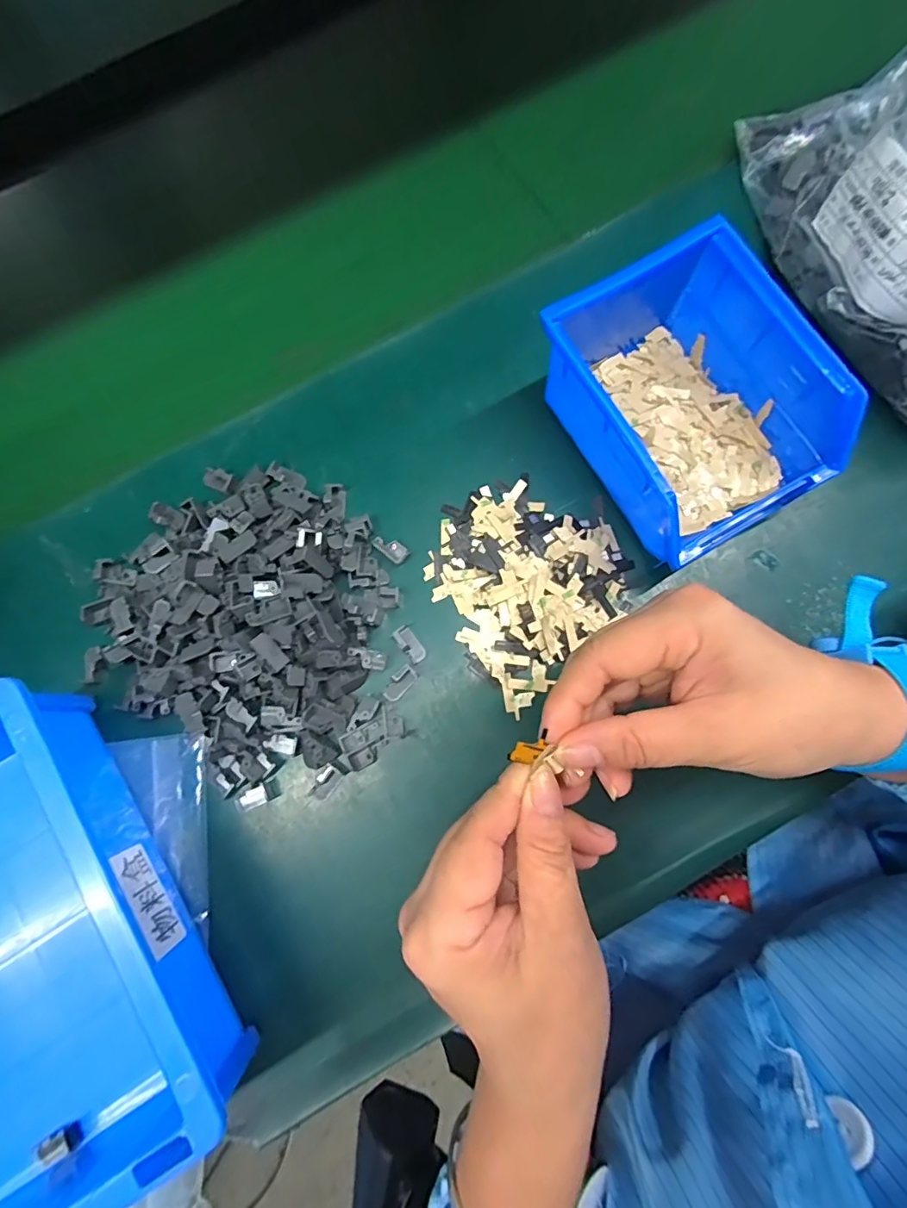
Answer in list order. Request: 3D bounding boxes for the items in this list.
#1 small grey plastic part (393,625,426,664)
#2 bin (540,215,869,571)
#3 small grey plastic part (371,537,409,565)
[{"bbox_3d":[-0.024,0.022,0.293,0.010,0.013,0.021,-35,78,-5],"label":"small grey plastic part"},{"bbox_3d":[0.115,-0.112,0.283,0.109,0.076,0.163,-30,77,-4],"label":"bin"},{"bbox_3d":[-0.037,-0.033,0.306,0.021,0.006,0.012,40,82,11],"label":"small grey plastic part"}]

